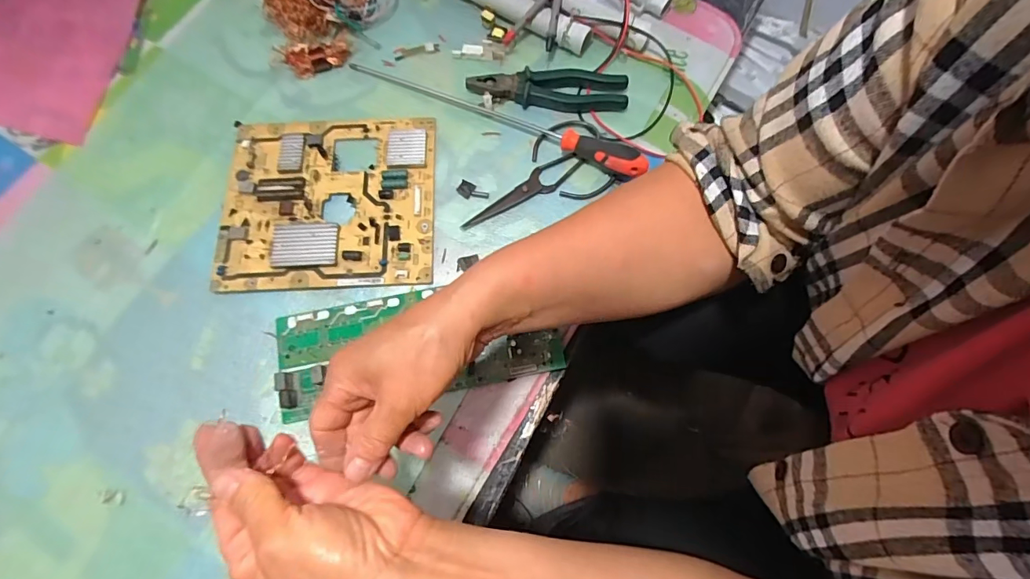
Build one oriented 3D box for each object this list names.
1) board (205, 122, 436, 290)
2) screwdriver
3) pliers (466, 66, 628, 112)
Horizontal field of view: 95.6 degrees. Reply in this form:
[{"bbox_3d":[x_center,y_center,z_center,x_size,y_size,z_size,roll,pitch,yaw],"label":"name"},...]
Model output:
[{"bbox_3d":[-0.212,-0.103,0.535,0.235,0.012,0.211,-2,75,0],"label":"board"},{"bbox_3d":[-0.024,-0.216,0.556,0.378,0.033,0.030,25,77,7],"label":"screwdriver"},{"bbox_3d":[0.041,-0.247,0.572,0.190,0.019,0.054,2,75,1],"label":"pliers"}]

